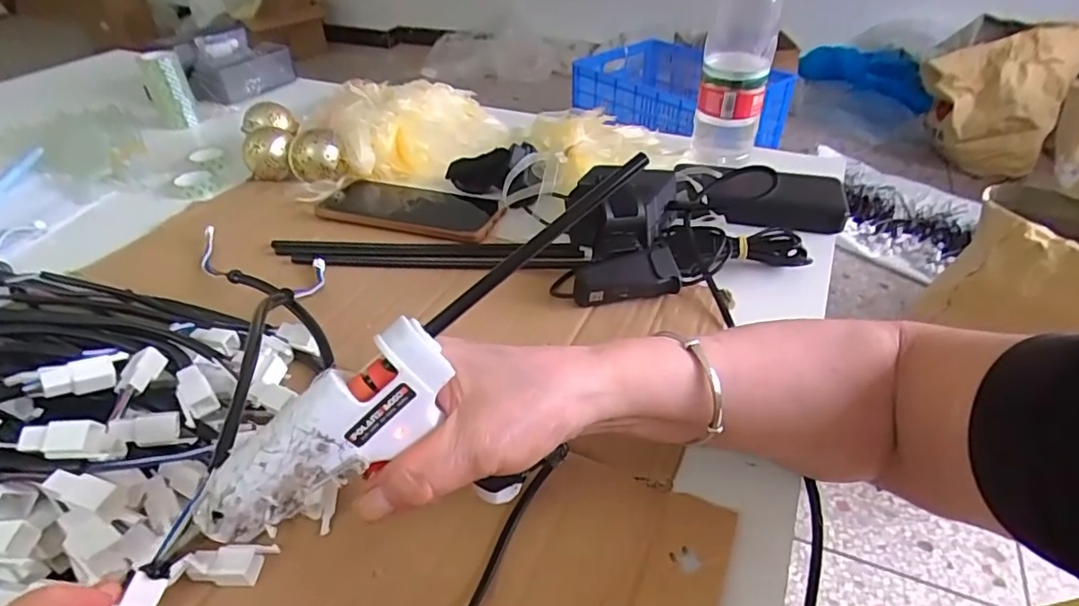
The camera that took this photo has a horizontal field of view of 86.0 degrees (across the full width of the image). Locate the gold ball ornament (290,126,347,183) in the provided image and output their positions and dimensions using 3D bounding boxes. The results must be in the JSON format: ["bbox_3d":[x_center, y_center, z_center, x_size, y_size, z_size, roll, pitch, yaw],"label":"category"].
[{"bbox_3d":[-0.228,-0.150,0.596,0.053,0.046,0.049,-18,41,-18],"label":"gold ball ornament"}]

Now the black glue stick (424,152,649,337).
[{"bbox_3d":[0.000,-0.024,0.234,0.111,0.007,0.007,-39,47,-7],"label":"black glue stick"}]

